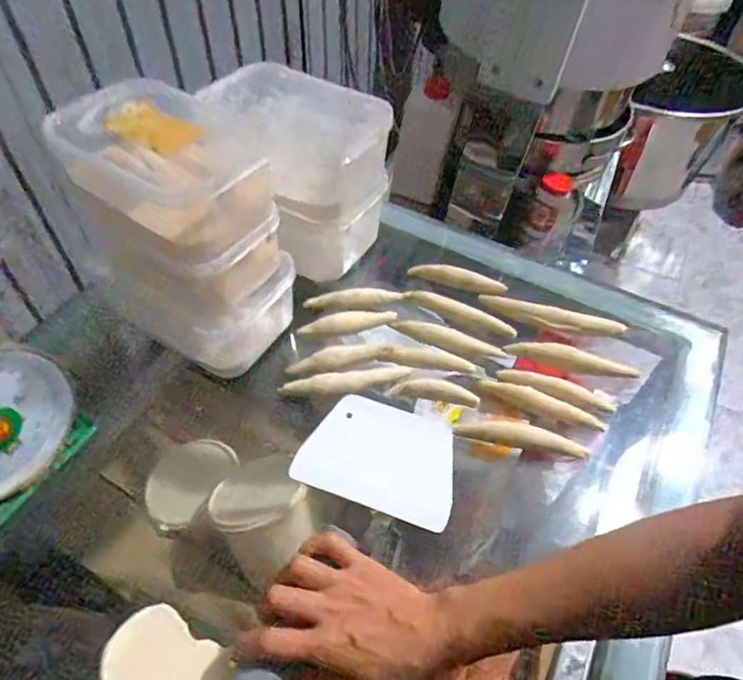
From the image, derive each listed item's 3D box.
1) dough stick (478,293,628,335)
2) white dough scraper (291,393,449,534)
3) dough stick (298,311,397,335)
[{"bbox_3d":[0.213,-0.028,0.636,0.169,0.022,0.027,9,52,7],"label":"dough stick"},{"bbox_3d":[0.010,0.113,0.530,0.148,0.008,0.103,17,58,10],"label":"white dough scraper"},{"bbox_3d":[-0.027,-0.020,0.617,0.110,0.020,0.018,-12,53,-10],"label":"dough stick"}]

